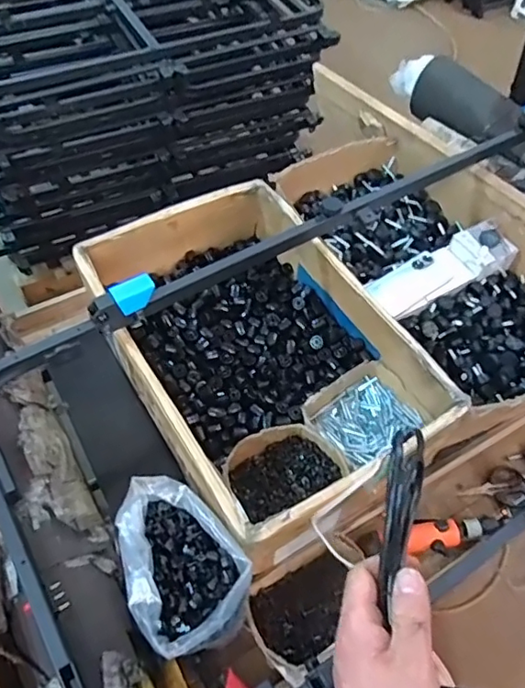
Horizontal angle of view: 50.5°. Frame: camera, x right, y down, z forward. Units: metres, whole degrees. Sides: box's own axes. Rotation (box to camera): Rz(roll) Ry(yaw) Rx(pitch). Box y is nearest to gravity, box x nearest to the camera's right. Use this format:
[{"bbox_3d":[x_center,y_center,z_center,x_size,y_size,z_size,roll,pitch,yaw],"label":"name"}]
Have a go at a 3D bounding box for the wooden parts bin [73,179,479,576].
[{"bbox_3d":[-0.010,0.009,0.831,0.344,0.148,0.520,-26,60,-18],"label":"wooden parts bin"}]

